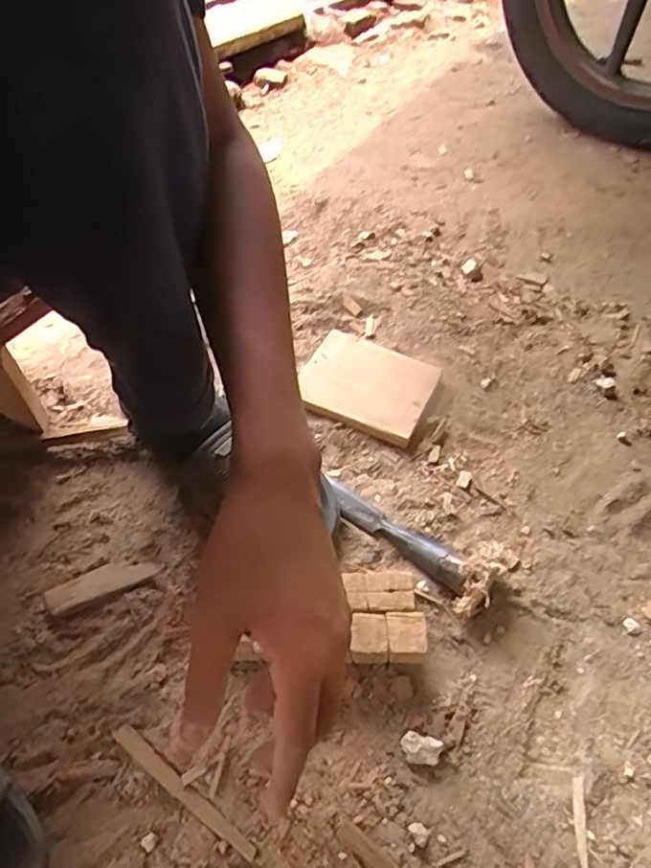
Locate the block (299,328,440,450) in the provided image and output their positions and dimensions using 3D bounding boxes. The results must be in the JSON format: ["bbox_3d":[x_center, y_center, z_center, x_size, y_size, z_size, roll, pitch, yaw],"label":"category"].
[{"bbox_3d":[0.043,-0.061,0.616,0.142,0.015,0.120,23,56,16],"label":"block"}]

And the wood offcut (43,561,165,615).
[{"bbox_3d":[-0.190,0.126,0.475,0.091,0.006,0.024,-21,56,-18],"label":"wood offcut"}]

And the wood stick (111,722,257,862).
[{"bbox_3d":[-0.103,0.255,0.396,0.129,0.006,0.013,32,57,20],"label":"wood stick"}]

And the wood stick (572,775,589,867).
[{"bbox_3d":[0.179,0.272,0.389,0.008,0.004,0.058,15,40,8],"label":"wood stick"}]

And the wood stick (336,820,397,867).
[{"bbox_3d":[0.041,0.290,0.368,0.077,0.006,0.012,33,58,21],"label":"wood stick"}]

